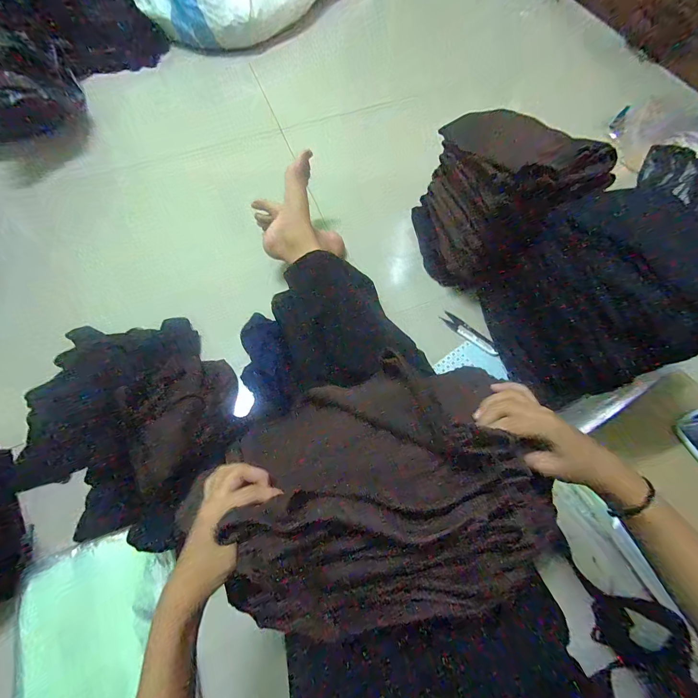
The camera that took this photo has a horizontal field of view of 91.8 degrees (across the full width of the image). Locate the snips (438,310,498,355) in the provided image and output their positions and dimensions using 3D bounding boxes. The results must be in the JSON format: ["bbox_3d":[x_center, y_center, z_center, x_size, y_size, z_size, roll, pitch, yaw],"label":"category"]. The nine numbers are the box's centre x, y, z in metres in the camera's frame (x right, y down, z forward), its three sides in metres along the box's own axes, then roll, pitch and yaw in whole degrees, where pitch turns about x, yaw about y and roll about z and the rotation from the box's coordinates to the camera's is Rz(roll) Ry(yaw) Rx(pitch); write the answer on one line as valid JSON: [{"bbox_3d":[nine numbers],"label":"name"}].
[{"bbox_3d":[0.226,-0.029,0.638,0.030,0.005,0.120,-43,69,-6],"label":"snips"}]

